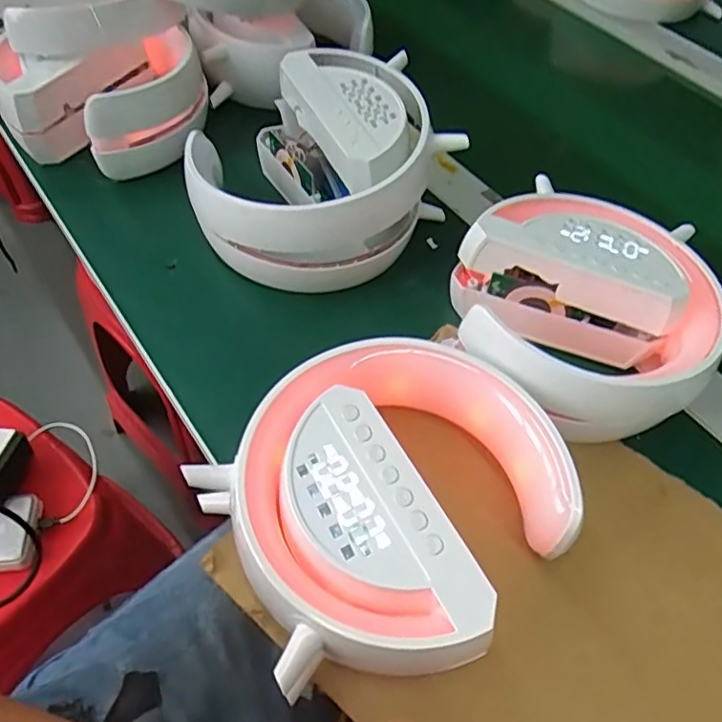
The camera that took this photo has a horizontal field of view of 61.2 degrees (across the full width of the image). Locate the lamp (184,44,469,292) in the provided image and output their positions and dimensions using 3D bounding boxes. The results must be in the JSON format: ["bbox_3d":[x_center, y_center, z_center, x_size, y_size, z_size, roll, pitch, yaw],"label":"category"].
[{"bbox_3d":[-0.029,-0.129,0.413,0.169,0.080,0.152,-10,55,-10],"label":"lamp"}]

